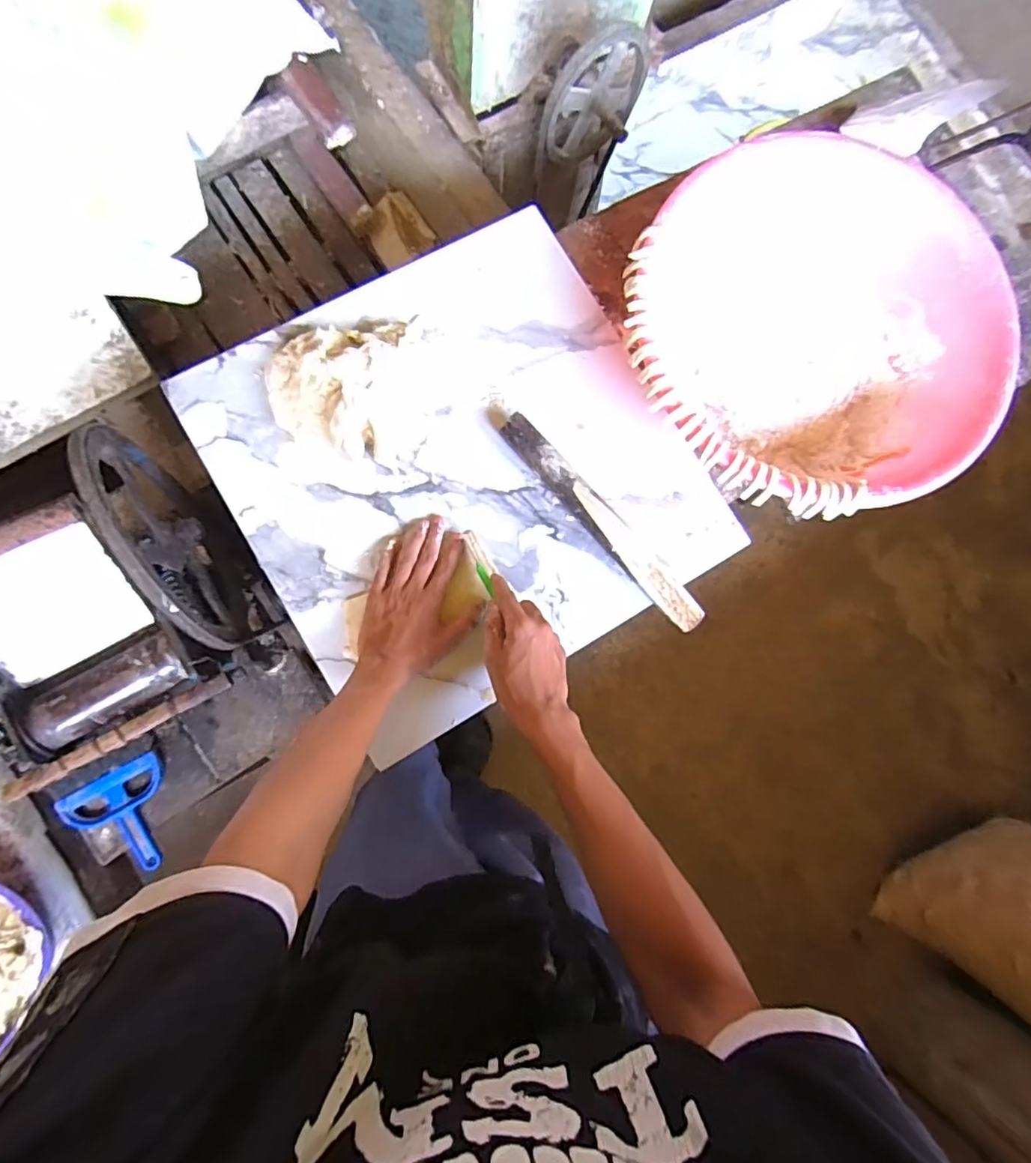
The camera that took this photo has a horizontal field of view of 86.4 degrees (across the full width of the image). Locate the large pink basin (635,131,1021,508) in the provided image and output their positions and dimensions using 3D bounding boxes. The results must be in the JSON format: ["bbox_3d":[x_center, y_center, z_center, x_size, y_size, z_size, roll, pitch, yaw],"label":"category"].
[{"bbox_3d":[0.333,-0.275,0.628,0.404,0.135,0.376,0,84,-2],"label":"large pink basin"}]

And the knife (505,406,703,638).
[{"bbox_3d":[0.096,-0.064,0.609,0.035,0.025,0.302,-44,87,-6],"label":"knife"}]

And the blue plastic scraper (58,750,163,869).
[{"bbox_3d":[-0.517,0.324,0.745,0.128,0.010,0.144,-28,100,-8],"label":"blue plastic scraper"}]

